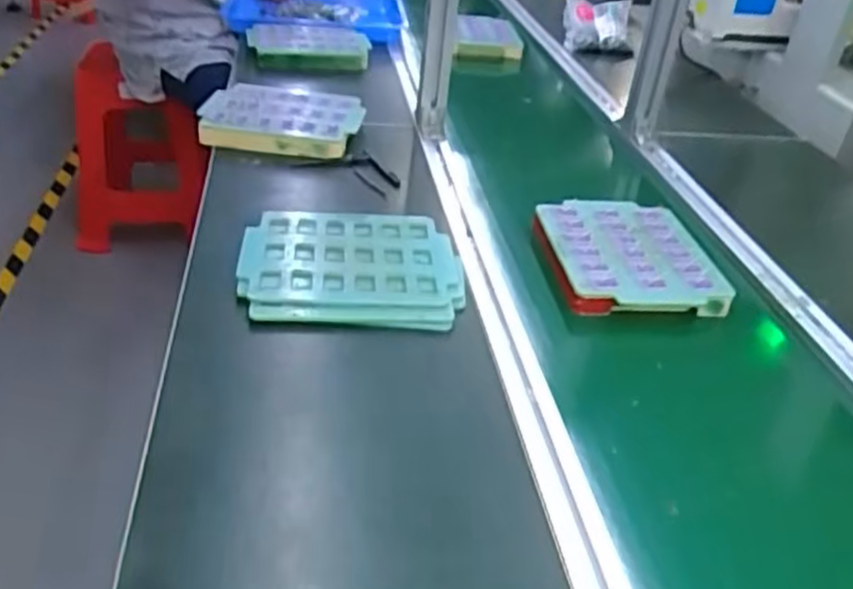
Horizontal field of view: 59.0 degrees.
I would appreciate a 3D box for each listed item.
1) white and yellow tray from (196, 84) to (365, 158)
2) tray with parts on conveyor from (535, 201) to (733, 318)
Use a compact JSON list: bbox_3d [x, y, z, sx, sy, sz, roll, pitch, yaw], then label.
[{"bbox_3d":[-0.209,-0.255,1.102,0.225,0.034,0.183,4,34,-3],"label":"white and yellow tray"},{"bbox_3d":[0.232,-0.043,0.891,0.178,0.042,0.207,1,34,-7],"label":"tray with parts on conveyor"}]

